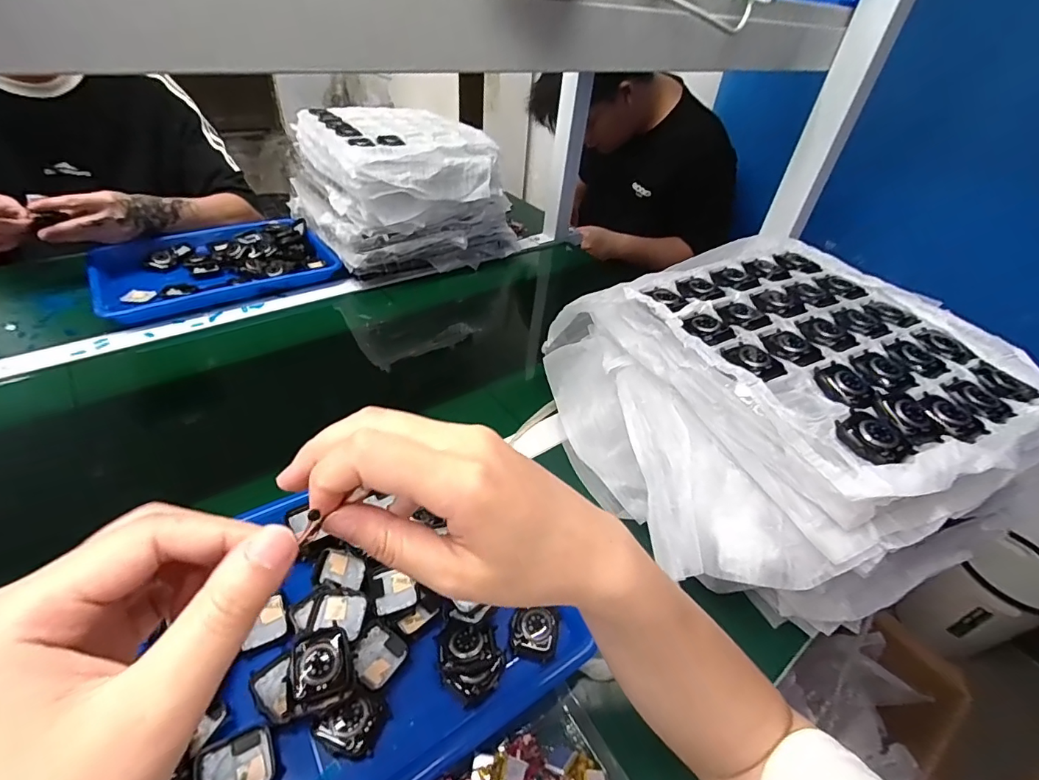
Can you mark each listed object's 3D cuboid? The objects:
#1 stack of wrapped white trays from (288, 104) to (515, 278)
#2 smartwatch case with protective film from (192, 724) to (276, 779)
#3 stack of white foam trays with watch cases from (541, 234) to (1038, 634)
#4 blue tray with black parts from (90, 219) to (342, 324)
[{"bbox_3d":[-0.221,-0.362,0.850,0.288,0.179,0.339,-23,48,-31],"label":"stack of wrapped white trays"},{"bbox_3d":[-0.173,0.230,0.293,0.041,0.014,0.034,-18,46,-27],"label":"smartwatch case with protective film"},{"bbox_3d":[0.212,0.006,0.471,0.288,0.180,0.364,-10,43,-20],"label":"stack of white foam trays with watch cases"},{"bbox_3d":[-0.480,-0.202,0.761,0.313,0.036,0.227,-22,48,-30],"label":"blue tray with black parts"}]

